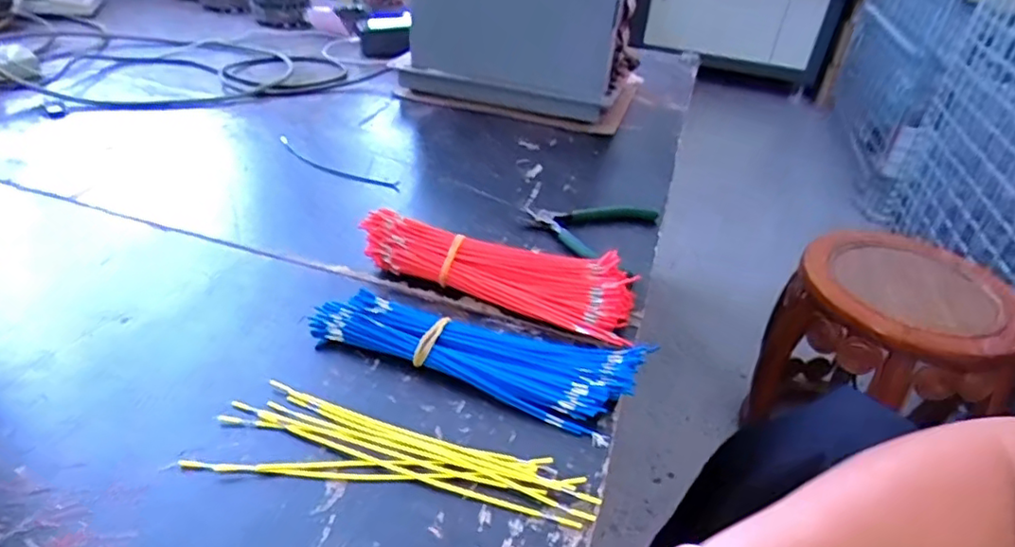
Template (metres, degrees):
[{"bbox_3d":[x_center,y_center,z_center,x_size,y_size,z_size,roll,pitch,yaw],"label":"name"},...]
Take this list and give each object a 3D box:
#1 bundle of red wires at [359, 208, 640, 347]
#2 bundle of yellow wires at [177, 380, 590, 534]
[{"bbox_3d":[-0.011,-0.002,0.559,0.254,0.044,0.084,13,36,10],"label":"bundle of red wires"},{"bbox_3d":[-0.071,0.117,0.414,0.252,0.012,0.070,9,36,5],"label":"bundle of yellow wires"}]

